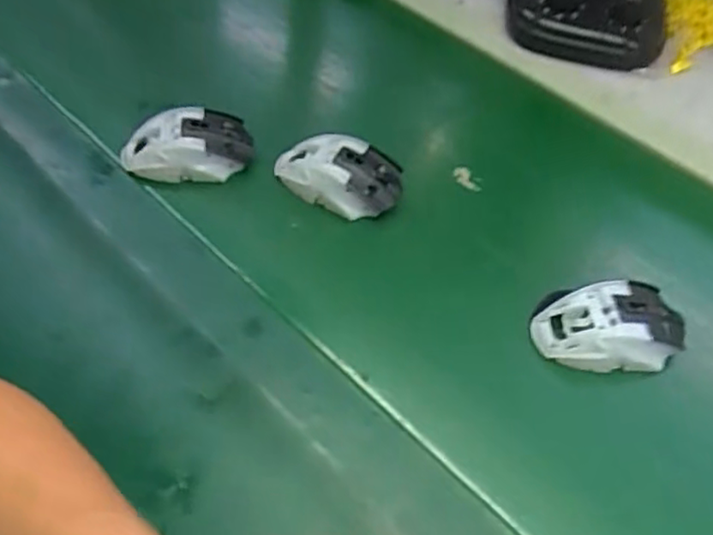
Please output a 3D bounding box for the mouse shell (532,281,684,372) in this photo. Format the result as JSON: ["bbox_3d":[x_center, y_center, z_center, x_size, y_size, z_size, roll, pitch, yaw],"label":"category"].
[{"bbox_3d":[0.198,0.043,0.522,0.112,0.035,0.065,-2,53,-3],"label":"mouse shell"}]

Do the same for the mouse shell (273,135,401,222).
[{"bbox_3d":[-0.016,-0.084,0.613,0.114,0.048,0.060,17,54,11],"label":"mouse shell"}]

